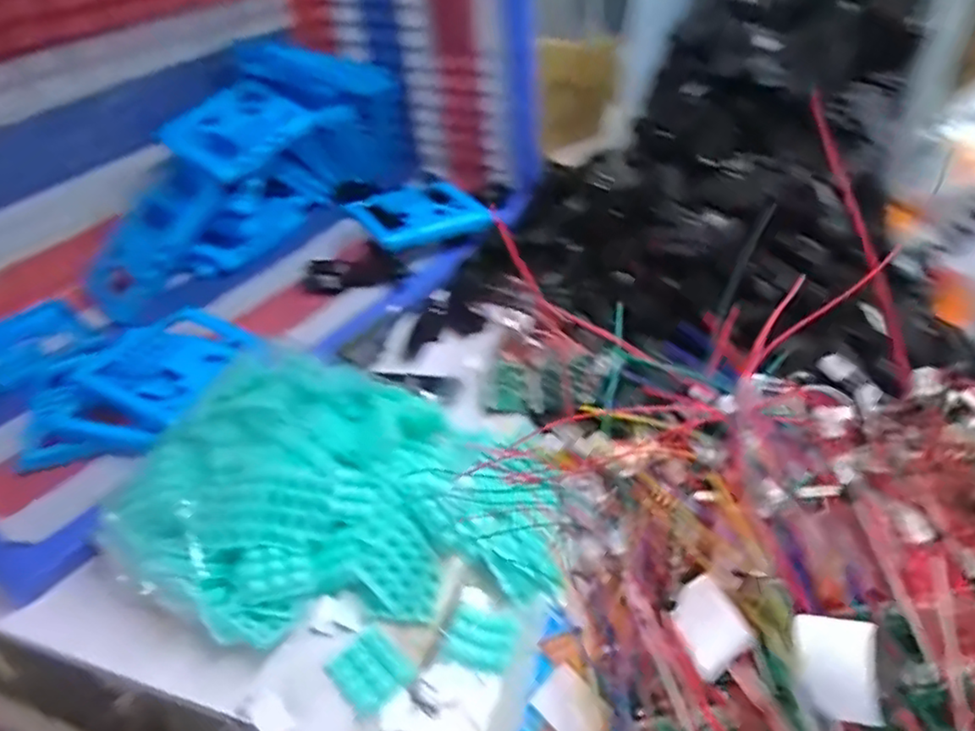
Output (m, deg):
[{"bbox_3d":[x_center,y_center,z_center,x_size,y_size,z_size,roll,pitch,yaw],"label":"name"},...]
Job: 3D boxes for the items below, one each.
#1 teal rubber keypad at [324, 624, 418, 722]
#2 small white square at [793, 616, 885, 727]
[{"bbox_3d":[-0.086,0.221,0.477,0.046,0.013,0.057,-32,49,-33],"label":"teal rubber keypad"},{"bbox_3d":[0.107,0.092,0.199,0.023,0.006,0.027,-12,63,46],"label":"small white square"}]

